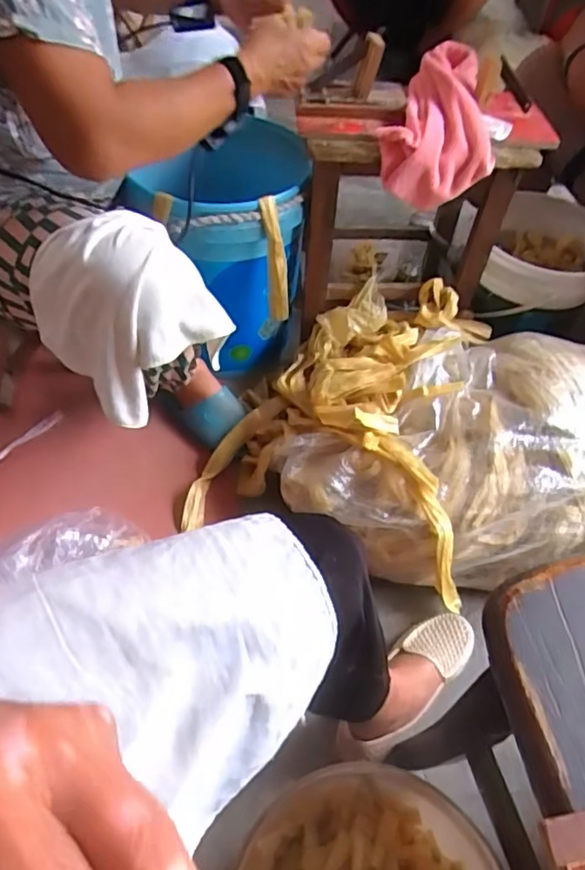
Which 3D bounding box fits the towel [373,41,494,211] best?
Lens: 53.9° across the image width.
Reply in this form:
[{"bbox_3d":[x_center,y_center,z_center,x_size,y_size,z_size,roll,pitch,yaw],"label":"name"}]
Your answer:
[{"bbox_3d":[0.221,-0.485,0.872,0.167,0.085,0.286,10,68,3],"label":"towel"}]

